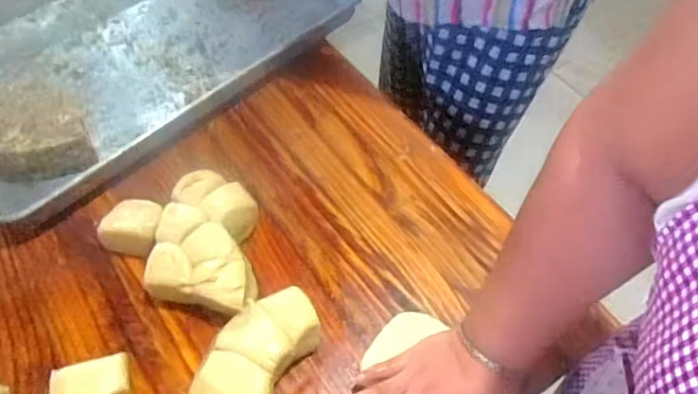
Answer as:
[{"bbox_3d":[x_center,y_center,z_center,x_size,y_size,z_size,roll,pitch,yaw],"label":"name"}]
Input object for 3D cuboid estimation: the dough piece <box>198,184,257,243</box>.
[{"bbox_3d":[-0.130,0.019,0.594,0.060,0.039,0.056,34,60,21],"label":"dough piece"}]

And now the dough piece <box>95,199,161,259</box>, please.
[{"bbox_3d":[-0.241,0.034,0.591,0.066,0.041,0.055,11,54,7],"label":"dough piece"}]

